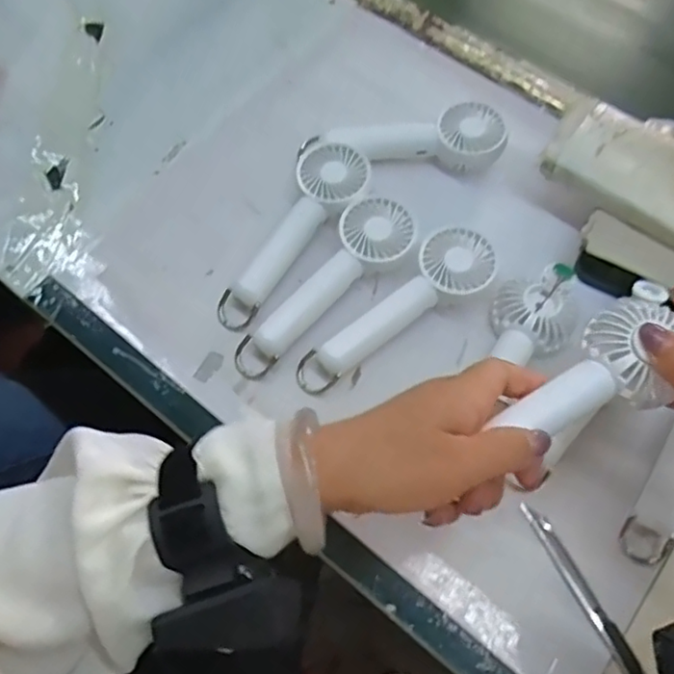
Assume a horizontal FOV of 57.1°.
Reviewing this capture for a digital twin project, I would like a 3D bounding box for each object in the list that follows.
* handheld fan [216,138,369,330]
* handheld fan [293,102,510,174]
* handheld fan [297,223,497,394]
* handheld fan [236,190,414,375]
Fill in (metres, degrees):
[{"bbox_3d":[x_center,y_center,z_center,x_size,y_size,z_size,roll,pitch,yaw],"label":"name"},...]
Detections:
[{"bbox_3d":[-0.028,-0.076,0.465,0.053,0.035,0.169,25,66,10],"label":"handheld fan"},{"bbox_3d":[0.058,-0.159,0.503,0.152,0.034,0.048,-2,65,-3],"label":"handheld fan"},{"bbox_3d":[0.046,-0.015,0.435,0.161,0.030,0.053,-41,72,-19],"label":"handheld fan"},{"bbox_3d":[-0.005,-0.032,0.441,0.052,0.034,0.158,35,68,14],"label":"handheld fan"}]

